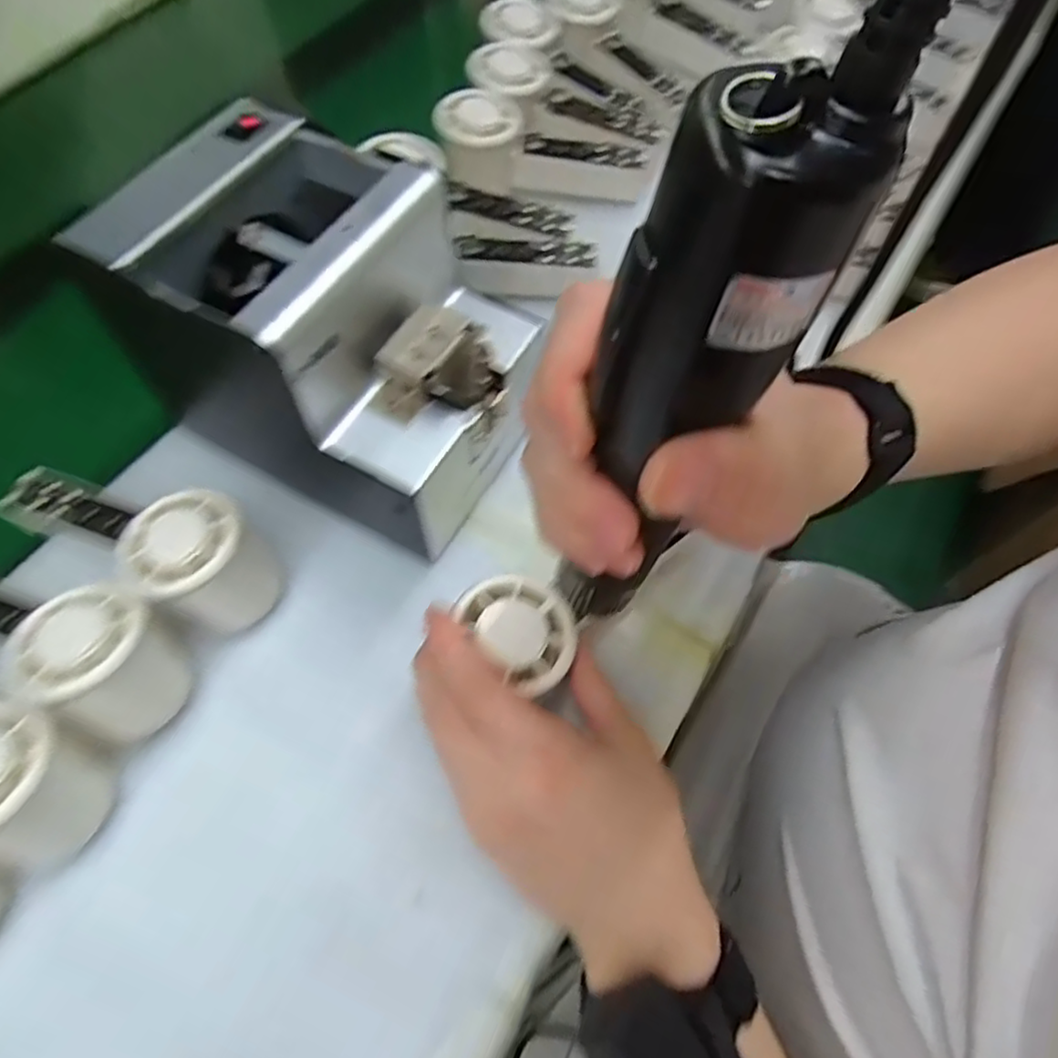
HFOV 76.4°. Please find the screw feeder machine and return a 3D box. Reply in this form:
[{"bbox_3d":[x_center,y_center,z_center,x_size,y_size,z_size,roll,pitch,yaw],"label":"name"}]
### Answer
[{"bbox_3d":[-0.092,-0.100,0.340,0.167,0.126,0.119,27,66,14],"label":"screw feeder machine"}]

